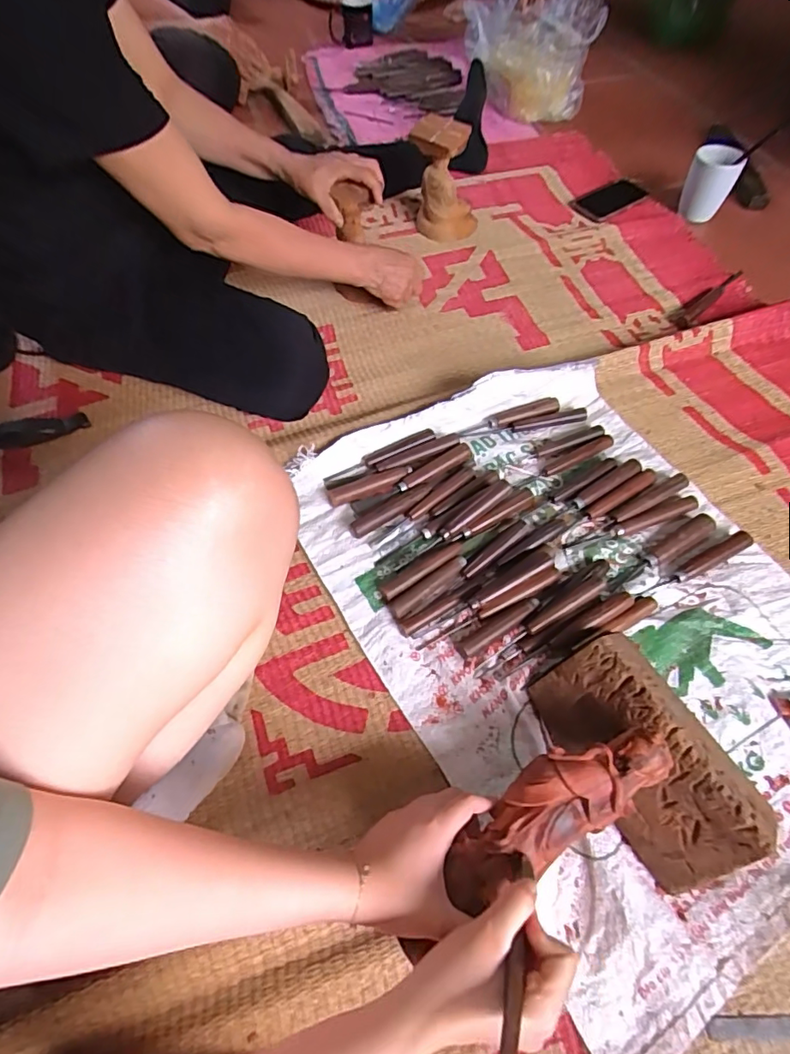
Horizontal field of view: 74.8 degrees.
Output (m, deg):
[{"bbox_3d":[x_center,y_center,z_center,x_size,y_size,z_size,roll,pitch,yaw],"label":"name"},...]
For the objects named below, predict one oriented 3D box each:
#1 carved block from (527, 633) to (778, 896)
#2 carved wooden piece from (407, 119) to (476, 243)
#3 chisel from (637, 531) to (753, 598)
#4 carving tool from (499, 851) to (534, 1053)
[{"bbox_3d":[0.242,0.206,0.486,0.133,0.067,0.210,-23,61,-13],"label":"carved block"},{"bbox_3d":[0.088,-0.609,0.917,0.124,0.170,0.090,8,59,5],"label":"carved wooden piece"},{"bbox_3d":[0.358,0.048,0.610,0.160,0.018,0.022,-27,62,-15],"label":"chisel"},{"bbox_3d":[0.071,0.283,0.317,0.013,0.012,0.196,20,18,12],"label":"carving tool"}]

